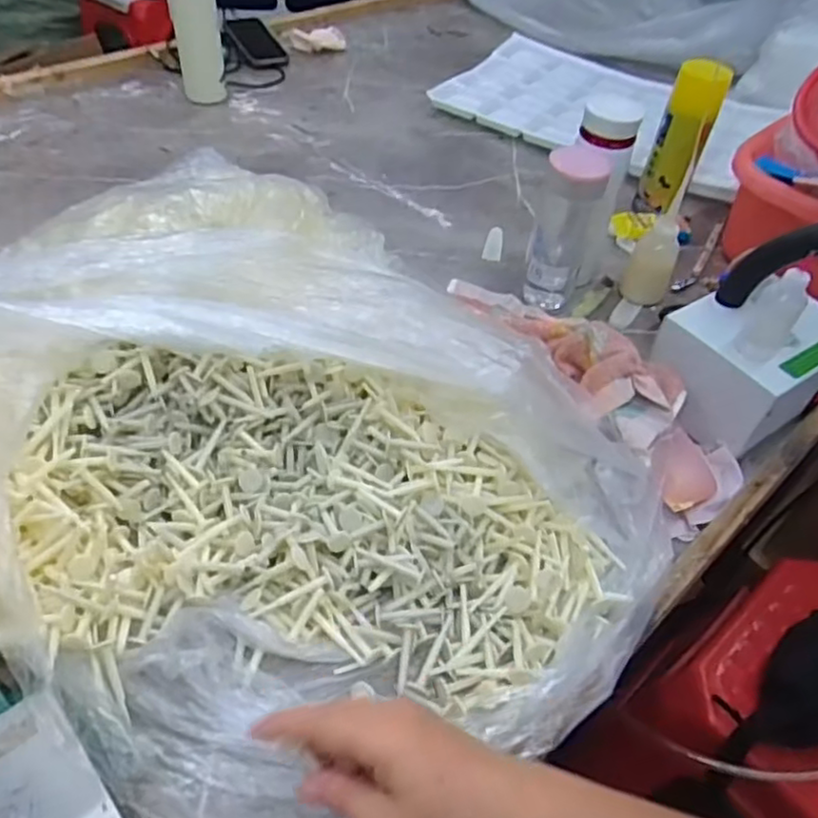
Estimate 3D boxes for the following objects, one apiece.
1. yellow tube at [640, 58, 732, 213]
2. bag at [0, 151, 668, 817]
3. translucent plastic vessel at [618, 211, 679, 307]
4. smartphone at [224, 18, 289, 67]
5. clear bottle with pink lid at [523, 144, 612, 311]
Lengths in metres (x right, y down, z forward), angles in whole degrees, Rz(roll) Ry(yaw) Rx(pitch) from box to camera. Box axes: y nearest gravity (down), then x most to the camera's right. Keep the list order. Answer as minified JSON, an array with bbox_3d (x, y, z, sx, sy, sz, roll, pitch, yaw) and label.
[{"bbox_3d":[0.355,-0.352,0.876,0.060,0.177,0.061,20,49,12],"label":"yellow tube"},{"bbox_3d":[-0.104,0.023,0.548,0.432,0.146,0.562,-30,57,-28],"label":"bag"},{"bbox_3d":[0.290,-0.176,0.801,0.056,0.099,0.046,20,49,12],"label":"translucent plastic vessel"},{"bbox_3d":[-0.280,-0.677,1.237,0.083,0.006,0.149,-21,65,-24],"label":"smartphone"},{"bbox_3d":[0.174,-0.202,0.752,0.064,0.186,0.066,15,48,8],"label":"clear bottle with pink lid"}]

